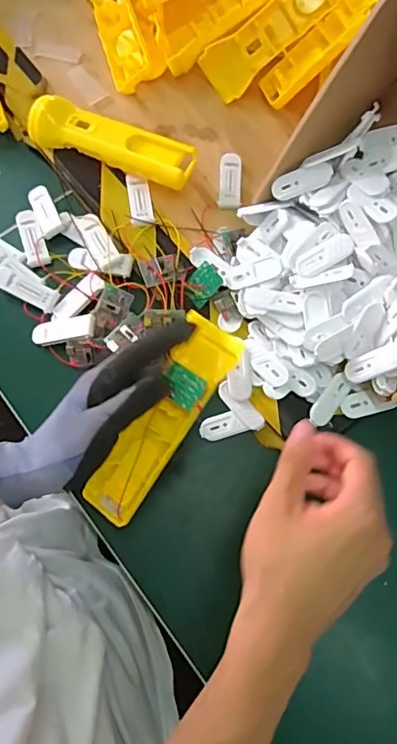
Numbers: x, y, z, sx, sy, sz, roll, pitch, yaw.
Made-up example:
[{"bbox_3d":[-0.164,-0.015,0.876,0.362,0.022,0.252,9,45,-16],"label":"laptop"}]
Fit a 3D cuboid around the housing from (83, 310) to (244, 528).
[{"bbox_3d":[-0.028,0.037,0.392,0.043,0.022,0.162,34,93,9],"label":"housing"}]

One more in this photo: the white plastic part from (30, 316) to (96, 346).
[{"bbox_3d":[-0.118,-0.036,0.460,0.059,0.006,0.024,-9,73,13],"label":"white plastic part"}]

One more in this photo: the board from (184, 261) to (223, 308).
[{"bbox_3d":[0.004,-0.076,0.462,0.034,0.004,0.027,-39,89,19],"label":"board"}]

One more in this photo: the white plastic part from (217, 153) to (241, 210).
[{"bbox_3d":[0.031,-0.180,0.499,0.020,0.007,0.057,5,73,0],"label":"white plastic part"}]

